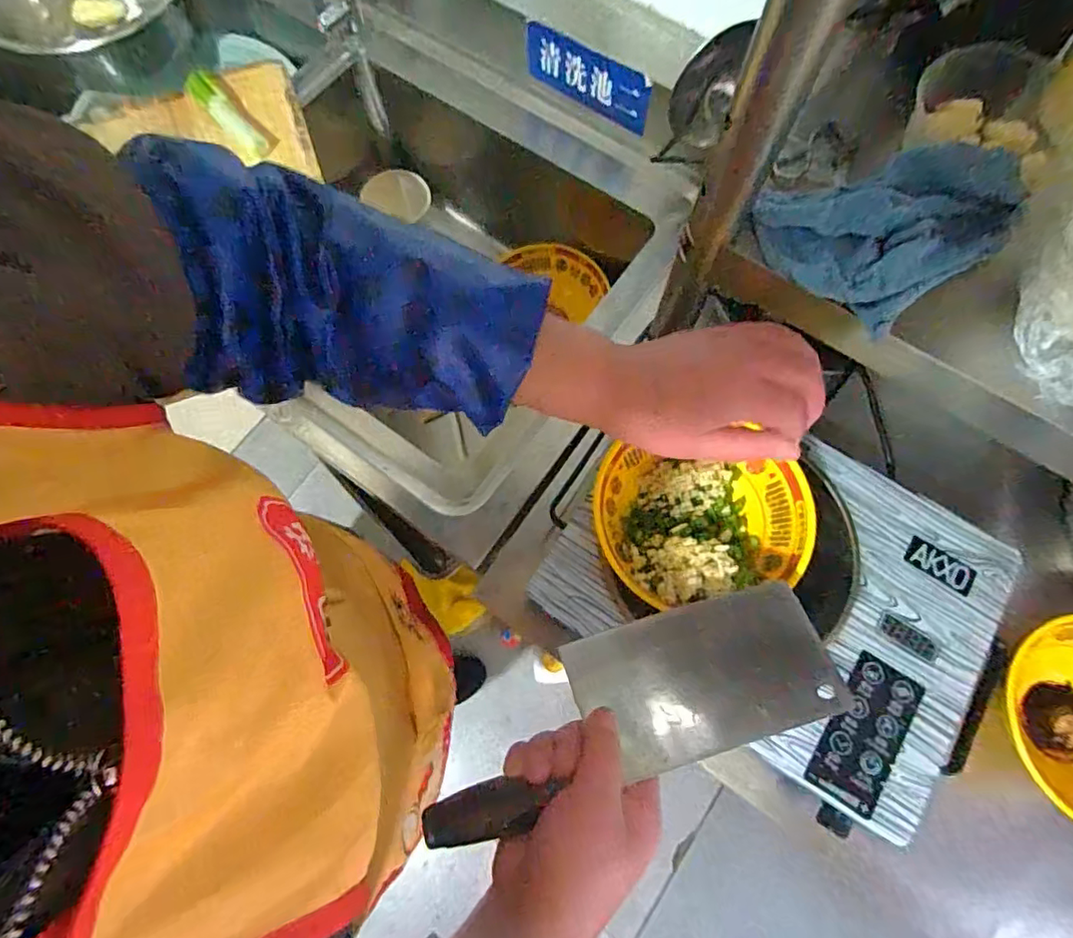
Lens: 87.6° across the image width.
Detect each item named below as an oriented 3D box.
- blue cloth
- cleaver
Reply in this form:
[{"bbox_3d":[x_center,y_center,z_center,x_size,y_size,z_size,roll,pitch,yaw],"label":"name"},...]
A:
[{"bbox_3d":[0.230,-0.166,0.365,0.145,0.036,0.124,-41,77,-11],"label":"blue cloth"},{"bbox_3d":[0.067,0.151,0.367,0.257,0.026,0.091,-14,56,-8],"label":"cleaver"}]

